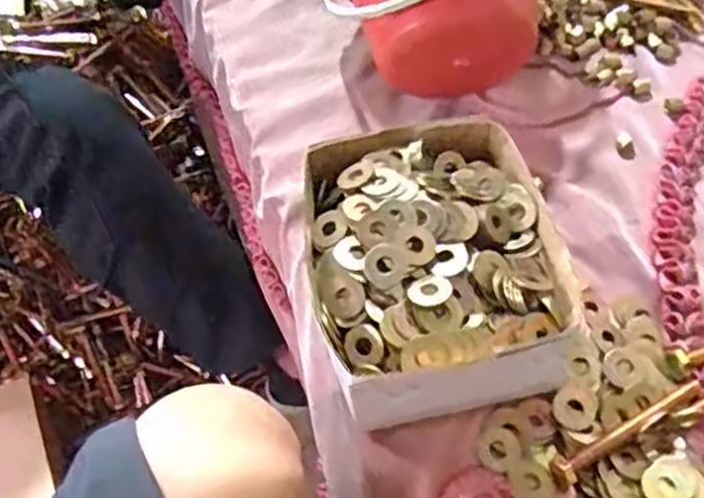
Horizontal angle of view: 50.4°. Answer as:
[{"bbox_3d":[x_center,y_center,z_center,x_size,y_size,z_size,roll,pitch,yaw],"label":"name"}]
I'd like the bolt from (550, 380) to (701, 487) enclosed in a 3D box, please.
[{"bbox_3d":[0.160,0.101,0.425,0.107,0.014,0.013,-27,58,-14],"label":"bolt"}]

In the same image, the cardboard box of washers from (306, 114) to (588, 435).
[{"bbox_3d":[0.050,0.009,0.468,0.148,0.078,0.179,-12,56,-5],"label":"cardboard box of washers"}]

